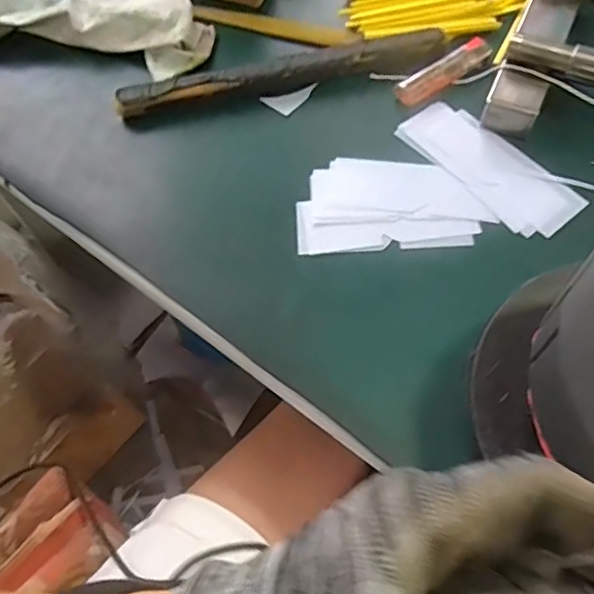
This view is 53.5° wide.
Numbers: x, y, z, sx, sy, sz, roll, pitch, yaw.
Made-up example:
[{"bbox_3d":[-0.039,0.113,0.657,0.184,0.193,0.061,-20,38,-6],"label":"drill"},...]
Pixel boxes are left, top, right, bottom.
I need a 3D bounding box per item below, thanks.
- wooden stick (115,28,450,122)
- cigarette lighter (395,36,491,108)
[{"bbox_3d":[-0.011,-0.175,0.469,0.258,0.024,0.034,-10,63,-3],"label":"wooden stick"},{"bbox_3d":[0.118,-0.179,0.467,0.086,0.013,0.022,-33,66,-14],"label":"cigarette lighter"}]

